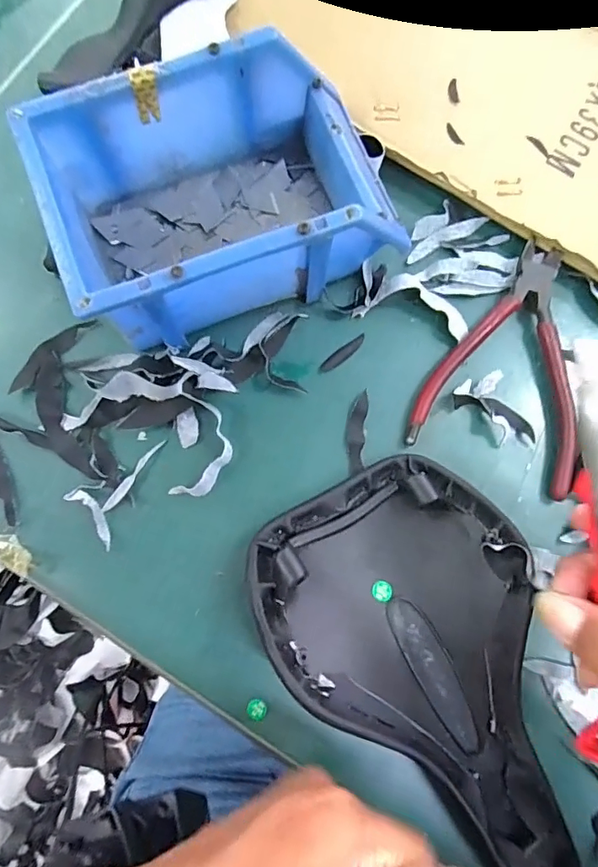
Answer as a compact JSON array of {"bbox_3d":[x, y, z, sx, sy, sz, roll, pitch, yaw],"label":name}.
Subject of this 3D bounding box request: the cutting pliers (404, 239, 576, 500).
[{"bbox_3d":[0.132,-0.046,0.288,0.096,0.006,0.143,21,80,4],"label":"cutting pliers"}]

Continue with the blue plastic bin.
[{"bbox_3d":[-0.040,-0.128,0.271,0.170,0.075,0.115,-22,80,-4],"label":"blue plastic bin"}]

